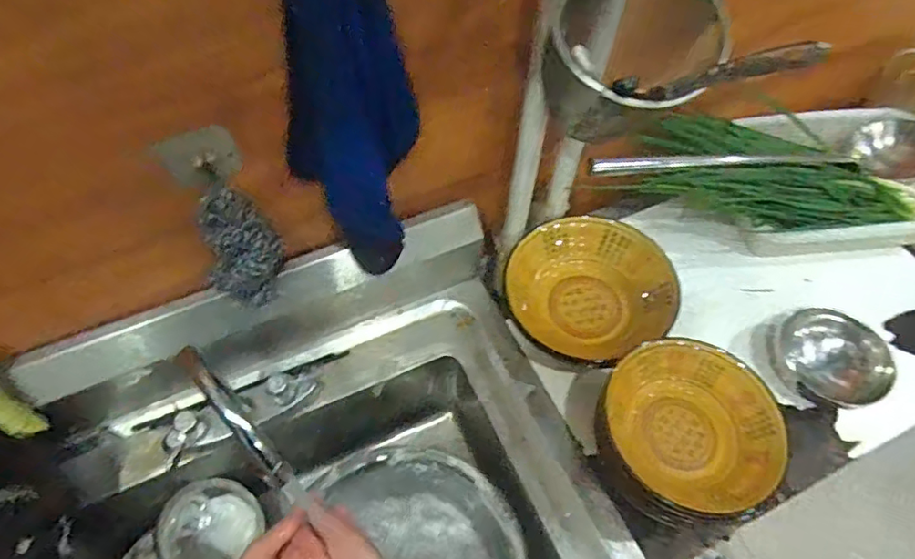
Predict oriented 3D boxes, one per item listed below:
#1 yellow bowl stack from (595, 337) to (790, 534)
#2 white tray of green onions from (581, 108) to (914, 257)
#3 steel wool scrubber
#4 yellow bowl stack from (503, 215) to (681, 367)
[{"bbox_3d":[0.231,0.157,0.572,0.173,0.092,0.158,27,60,16],"label":"yellow bowl stack"},{"bbox_3d":[0.421,-0.135,0.742,0.478,0.107,0.204,-4,57,-3],"label":"white tray of green onions"},{"bbox_3d":[-0.212,-0.027,0.542,0.048,0.139,0.065,26,60,16],"label":"steel wool scrubber"},{"bbox_3d":[0.161,0.013,0.681,0.197,0.066,0.170,22,59,13],"label":"yellow bowl stack"}]

